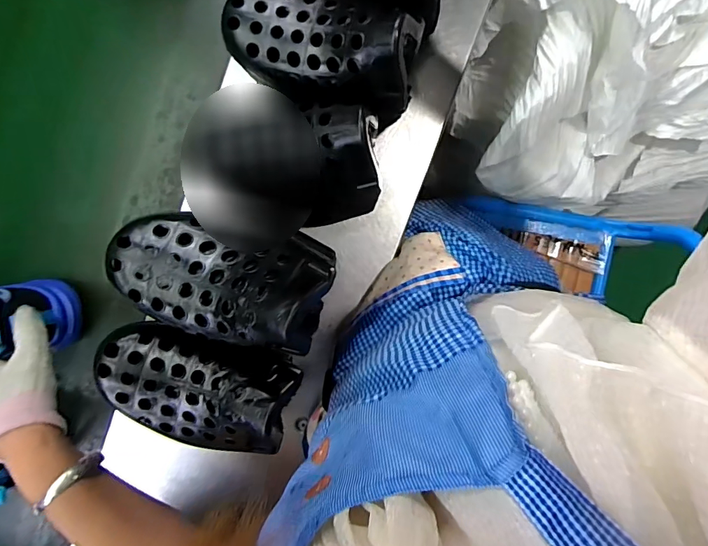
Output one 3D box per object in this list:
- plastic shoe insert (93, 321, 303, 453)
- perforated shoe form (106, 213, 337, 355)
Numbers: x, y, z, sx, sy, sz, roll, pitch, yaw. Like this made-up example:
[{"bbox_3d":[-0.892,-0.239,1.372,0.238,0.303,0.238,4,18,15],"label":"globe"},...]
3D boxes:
[{"bbox_3d":[-0.118,0.086,0.314,0.143,0.055,0.082,17,95,-2],"label":"plastic shoe insert"},{"bbox_3d":[-0.093,0.006,0.292,0.142,0.077,0.083,14,95,-2],"label":"perforated shoe form"}]

